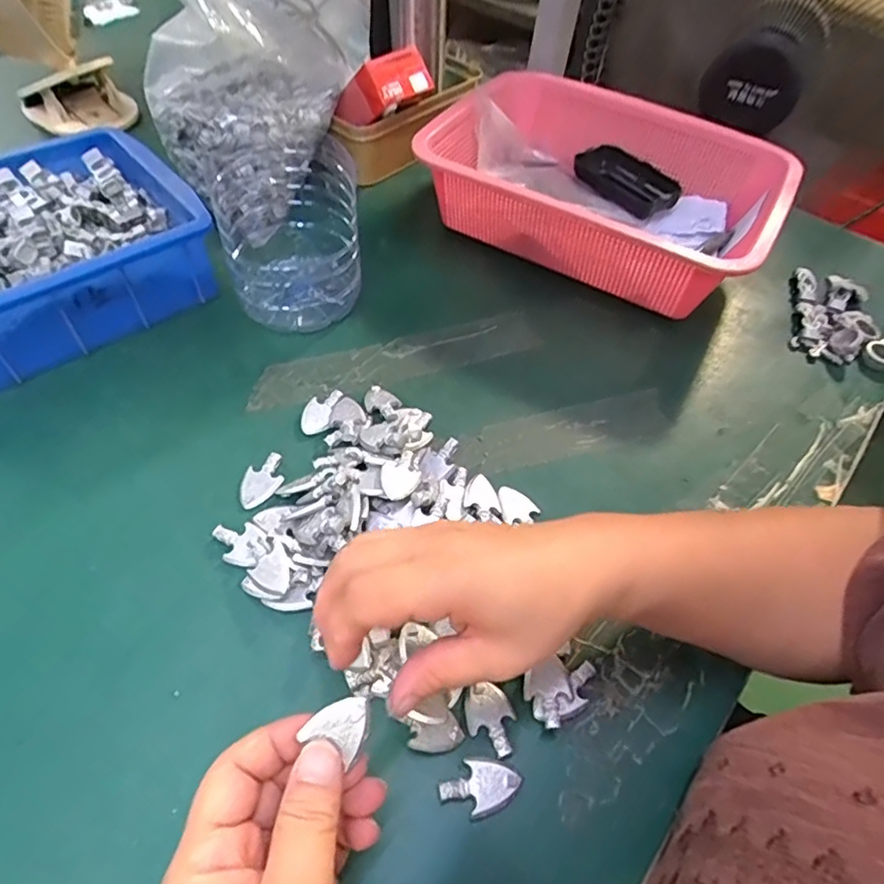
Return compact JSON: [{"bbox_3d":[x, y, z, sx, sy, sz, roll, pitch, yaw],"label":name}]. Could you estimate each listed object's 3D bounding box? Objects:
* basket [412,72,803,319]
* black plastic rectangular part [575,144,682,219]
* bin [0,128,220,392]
[{"bbox_3d":[0.149,-0.227,0.534,0.281,0.097,0.224,29,55,16],"label":"basket"},{"bbox_3d":[0.180,-0.252,0.561,0.054,0.028,0.101,-21,57,-20],"label":"black plastic rectangular part"},{"bbox_3d":[-0.319,-0.140,0.440,0.236,0.077,0.172,-33,61,-27],"label":"bin"}]

